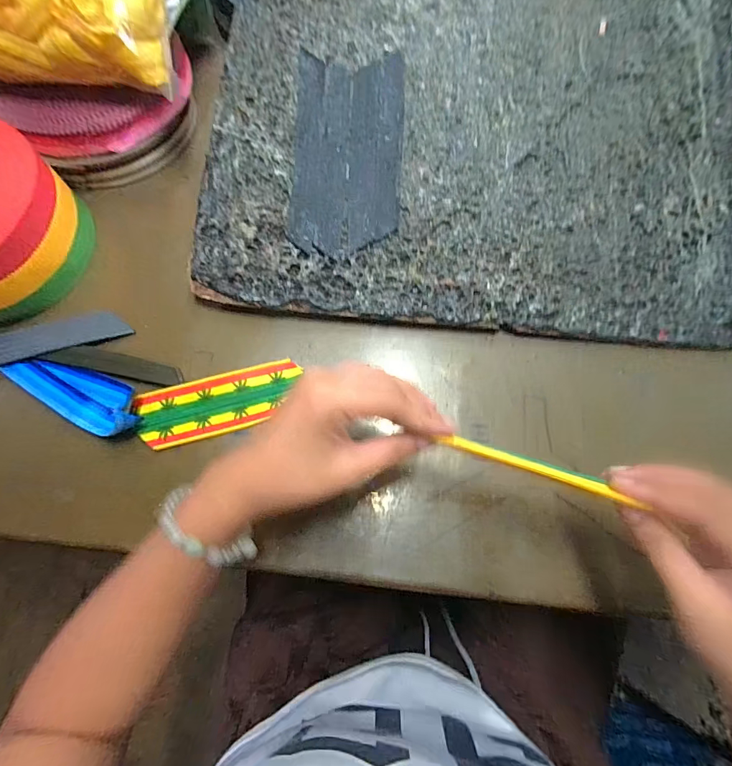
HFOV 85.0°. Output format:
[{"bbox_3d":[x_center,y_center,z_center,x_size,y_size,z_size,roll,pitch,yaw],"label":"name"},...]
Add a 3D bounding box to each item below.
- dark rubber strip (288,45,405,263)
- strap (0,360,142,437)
[{"bbox_3d":[-0.018,-0.227,0.395,0.105,0.004,0.216,2,80,-1],"label":"dark rubber strip"},{"bbox_3d":[-0.341,0.010,0.350,0.295,0.027,0.070,0,73,0],"label":"strap"}]

